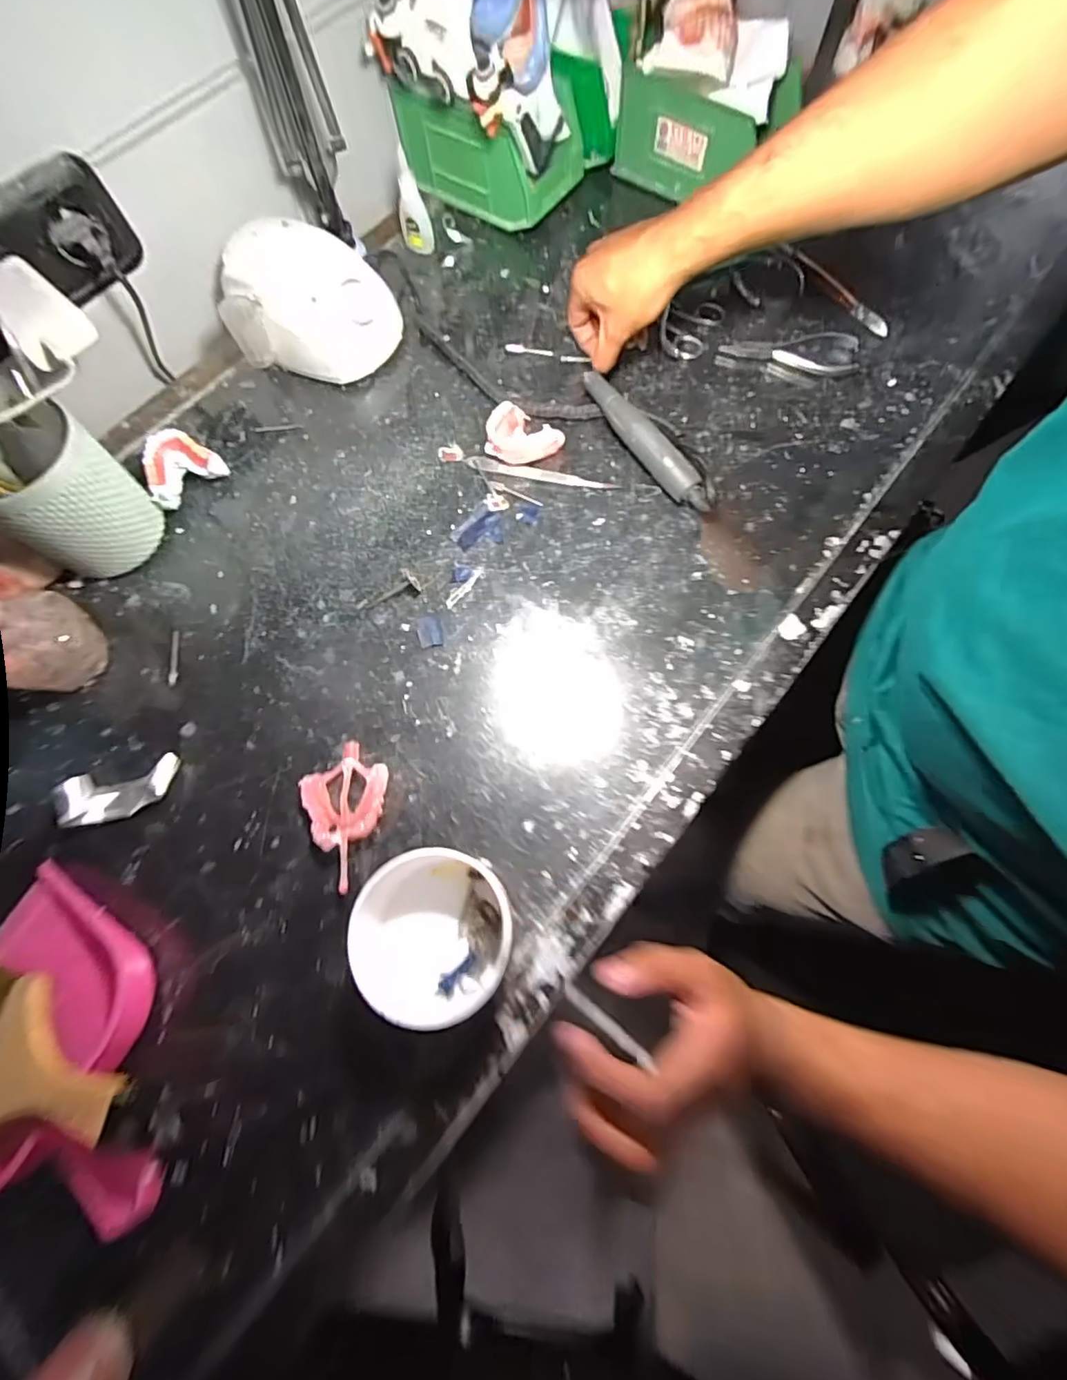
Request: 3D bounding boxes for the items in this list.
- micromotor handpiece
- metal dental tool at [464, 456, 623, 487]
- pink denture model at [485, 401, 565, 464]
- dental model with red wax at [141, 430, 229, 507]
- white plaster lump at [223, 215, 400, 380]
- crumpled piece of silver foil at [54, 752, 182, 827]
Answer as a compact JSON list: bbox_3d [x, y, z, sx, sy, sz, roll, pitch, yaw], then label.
[{"bbox_3d":[0.098,-0.215,0.478,0.030,0.032,0.160,-27,72,-7],"label":"micromotor handpiece"},{"bbox_3d":[0.006,-0.192,0.486,0.136,0.007,0.013,12,72,6],"label":"metal dental tool"},{"bbox_3d":[-0.014,-0.226,0.489,0.055,0.023,0.061,-43,75,-12],"label":"pink denture model"},{"bbox_3d":[-0.314,-0.196,0.486,0.054,0.036,0.064,43,77,15],"label":"dental model with red wax"},{"bbox_3d":[-0.202,-0.357,0.512,0.140,0.081,0.107,1,71,2],"label":"white plaster lump"},{"bbox_3d":[-0.296,0.072,0.395,0.074,0.022,0.034,-18,70,-19],"label":"crumpled piece of silver foil"}]

